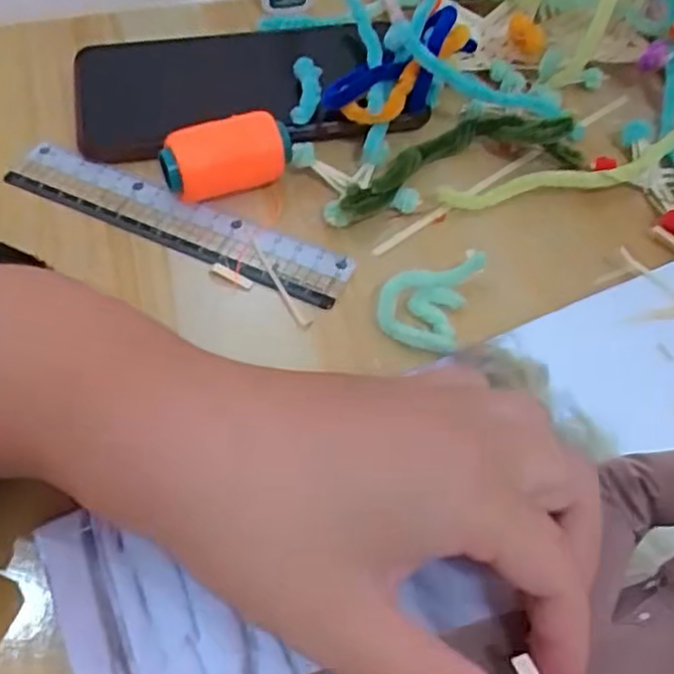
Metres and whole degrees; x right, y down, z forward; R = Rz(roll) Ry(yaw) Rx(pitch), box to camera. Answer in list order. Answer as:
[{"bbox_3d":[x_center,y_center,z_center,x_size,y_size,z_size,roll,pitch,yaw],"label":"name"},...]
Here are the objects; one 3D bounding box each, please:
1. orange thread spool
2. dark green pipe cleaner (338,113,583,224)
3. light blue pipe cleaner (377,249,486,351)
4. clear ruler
[{"bbox_3d":[-0.047,-0.076,0.311,0.057,0.029,0.023,-14,57,-12],"label":"orange thread spool"},{"bbox_3d":[0.052,-0.084,0.325,0.115,0.025,0.041,-13,57,-11],"label":"dark green pipe cleaner"},{"bbox_3d":[0.035,-0.015,0.288,0.034,0.016,0.047,17,56,10],"label":"light blue pipe cleaner"},{"bbox_3d":[-0.069,-0.050,0.309,0.155,0.004,0.028,22,58,10],"label":"clear ruler"}]

